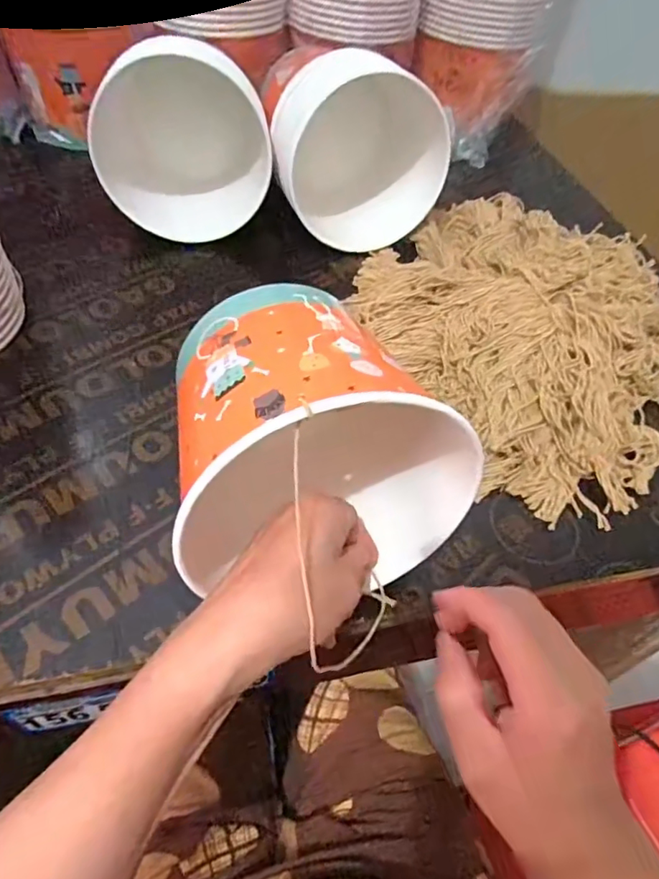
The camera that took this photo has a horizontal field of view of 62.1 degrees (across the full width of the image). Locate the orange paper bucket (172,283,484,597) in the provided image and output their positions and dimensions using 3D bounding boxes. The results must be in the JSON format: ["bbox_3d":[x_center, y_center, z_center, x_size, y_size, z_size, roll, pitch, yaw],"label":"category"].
[{"bbox_3d":[-0.016,-0.010,0.319,0.140,0.150,0.141,-7,52,-12],"label":"orange paper bucket"}]

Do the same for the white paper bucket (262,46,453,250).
[{"bbox_3d":[0.032,-0.321,0.586,0.183,0.147,0.193,7,50,-1],"label":"white paper bucket"}]

